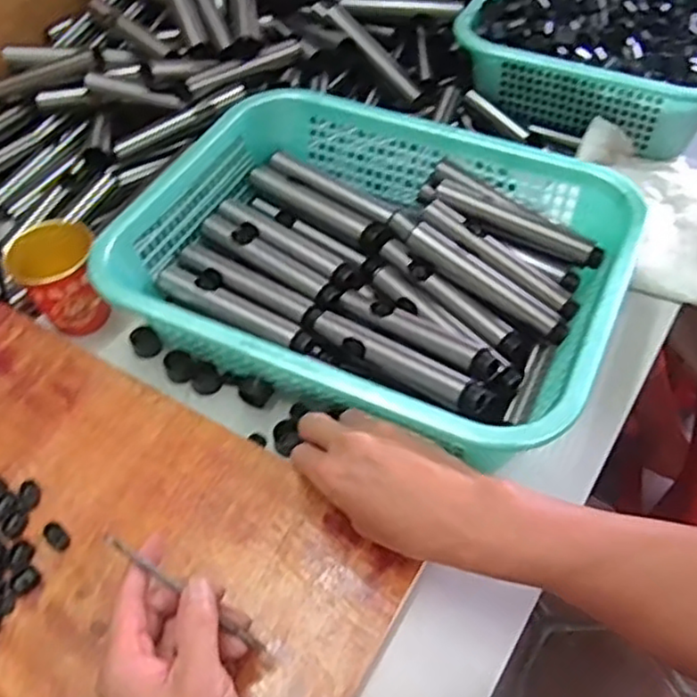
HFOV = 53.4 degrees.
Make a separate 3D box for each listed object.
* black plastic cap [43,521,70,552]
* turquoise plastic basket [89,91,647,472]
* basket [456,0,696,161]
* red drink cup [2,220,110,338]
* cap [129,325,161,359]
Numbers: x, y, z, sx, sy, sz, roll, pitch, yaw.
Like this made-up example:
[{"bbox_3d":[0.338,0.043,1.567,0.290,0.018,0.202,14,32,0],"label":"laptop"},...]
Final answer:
[{"bbox_3d":[-0.207,0.132,0.490,0.022,0.008,0.013,36,62,24],"label":"black plastic cap"},{"bbox_3d":[0.014,-0.076,0.580,0.379,0.076,0.292,21,57,16],"label":"turquoise plastic basket"},{"bbox_3d":[0.309,-0.376,0.796,0.297,0.086,0.403,27,59,20],"label":"basket"},{"bbox_3d":[-0.249,-0.061,0.602,0.065,0.080,0.064,-1,54,1],"label":"red drink cup"},{"bbox_3d":[-0.176,-0.006,0.602,0.022,0.019,0.021,-1,54,1],"label":"cap"}]

